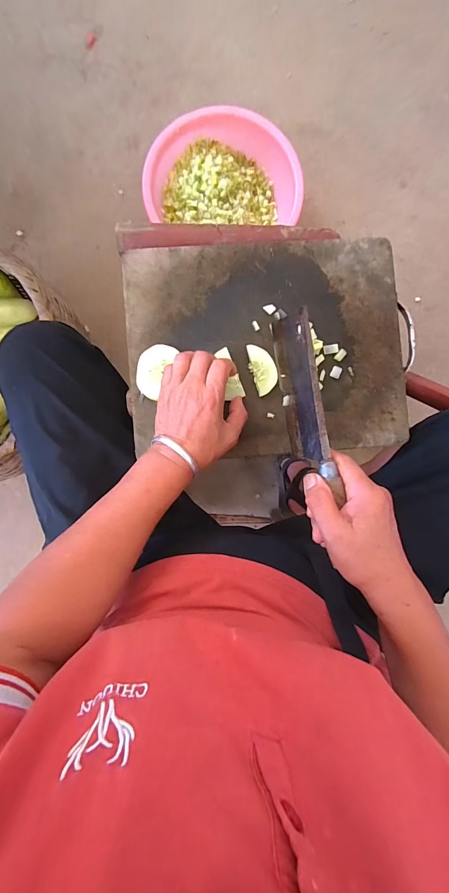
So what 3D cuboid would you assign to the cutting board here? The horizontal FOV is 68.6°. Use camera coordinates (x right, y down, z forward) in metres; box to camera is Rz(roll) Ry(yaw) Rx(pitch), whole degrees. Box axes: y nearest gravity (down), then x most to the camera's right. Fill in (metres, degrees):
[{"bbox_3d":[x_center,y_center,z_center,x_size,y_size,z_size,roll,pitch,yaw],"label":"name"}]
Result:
[{"bbox_3d":[0.055,-0.129,0.429,0.355,0.026,0.274,-4,93,-1],"label":"cutting board"}]

